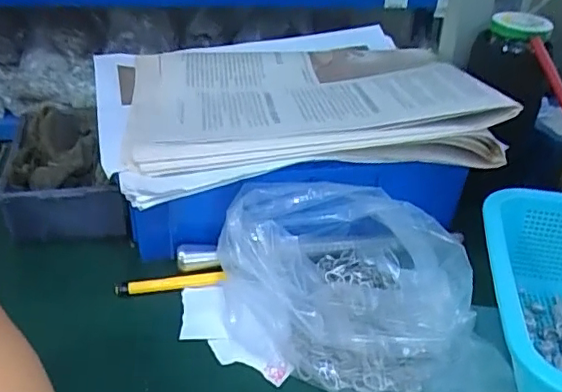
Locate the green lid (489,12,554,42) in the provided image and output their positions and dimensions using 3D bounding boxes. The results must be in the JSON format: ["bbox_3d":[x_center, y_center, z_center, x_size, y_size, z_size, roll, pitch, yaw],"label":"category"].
[{"bbox_3d":[0.198,-0.139,0.466,0.045,0.014,0.044,1,33,-1],"label":"green lid"}]

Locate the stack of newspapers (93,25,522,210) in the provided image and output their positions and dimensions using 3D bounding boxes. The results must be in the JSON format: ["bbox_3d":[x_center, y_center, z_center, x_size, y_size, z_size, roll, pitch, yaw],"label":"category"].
[{"bbox_3d":[0.000,-0.087,0.483,0.299,0.052,0.243,-6,34,-13],"label":"stack of newspapers"}]

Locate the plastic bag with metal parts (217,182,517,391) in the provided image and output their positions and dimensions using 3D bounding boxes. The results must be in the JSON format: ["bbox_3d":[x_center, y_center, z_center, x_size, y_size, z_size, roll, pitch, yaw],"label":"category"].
[{"bbox_3d":[0.051,0.064,0.380,0.161,0.075,0.159,-12,36,-19],"label":"plastic bag with metal parts"}]

